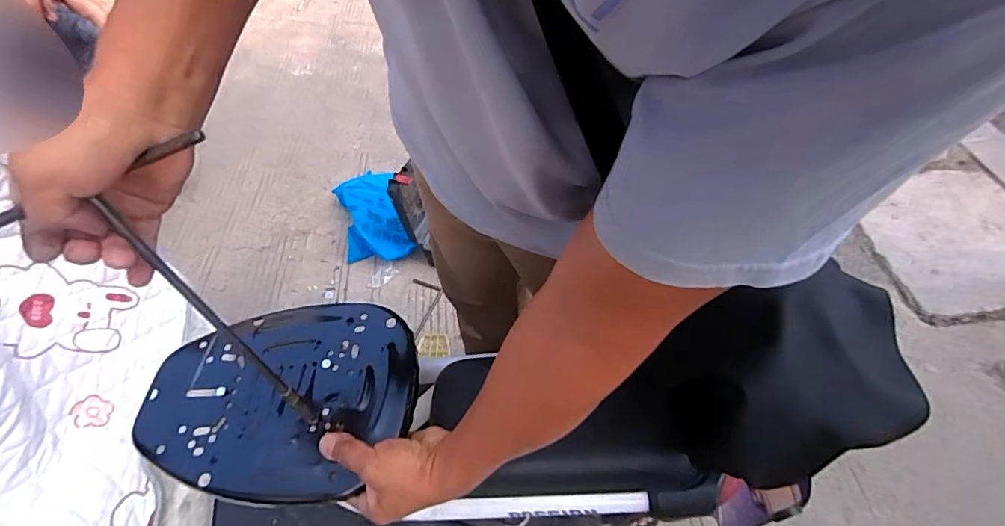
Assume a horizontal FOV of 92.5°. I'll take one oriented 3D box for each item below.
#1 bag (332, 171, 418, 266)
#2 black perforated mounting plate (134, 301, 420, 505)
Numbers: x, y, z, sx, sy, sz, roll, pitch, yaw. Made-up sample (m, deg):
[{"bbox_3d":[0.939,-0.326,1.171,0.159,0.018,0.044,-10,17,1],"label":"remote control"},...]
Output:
[{"bbox_3d":[-0.429,-0.158,1.559,0.196,0.117,0.391,-18,52,-9],"label":"bag"},{"bbox_3d":[-0.244,0.138,0.531,0.291,0.030,0.213,5,51,3],"label":"black perforated mounting plate"}]

